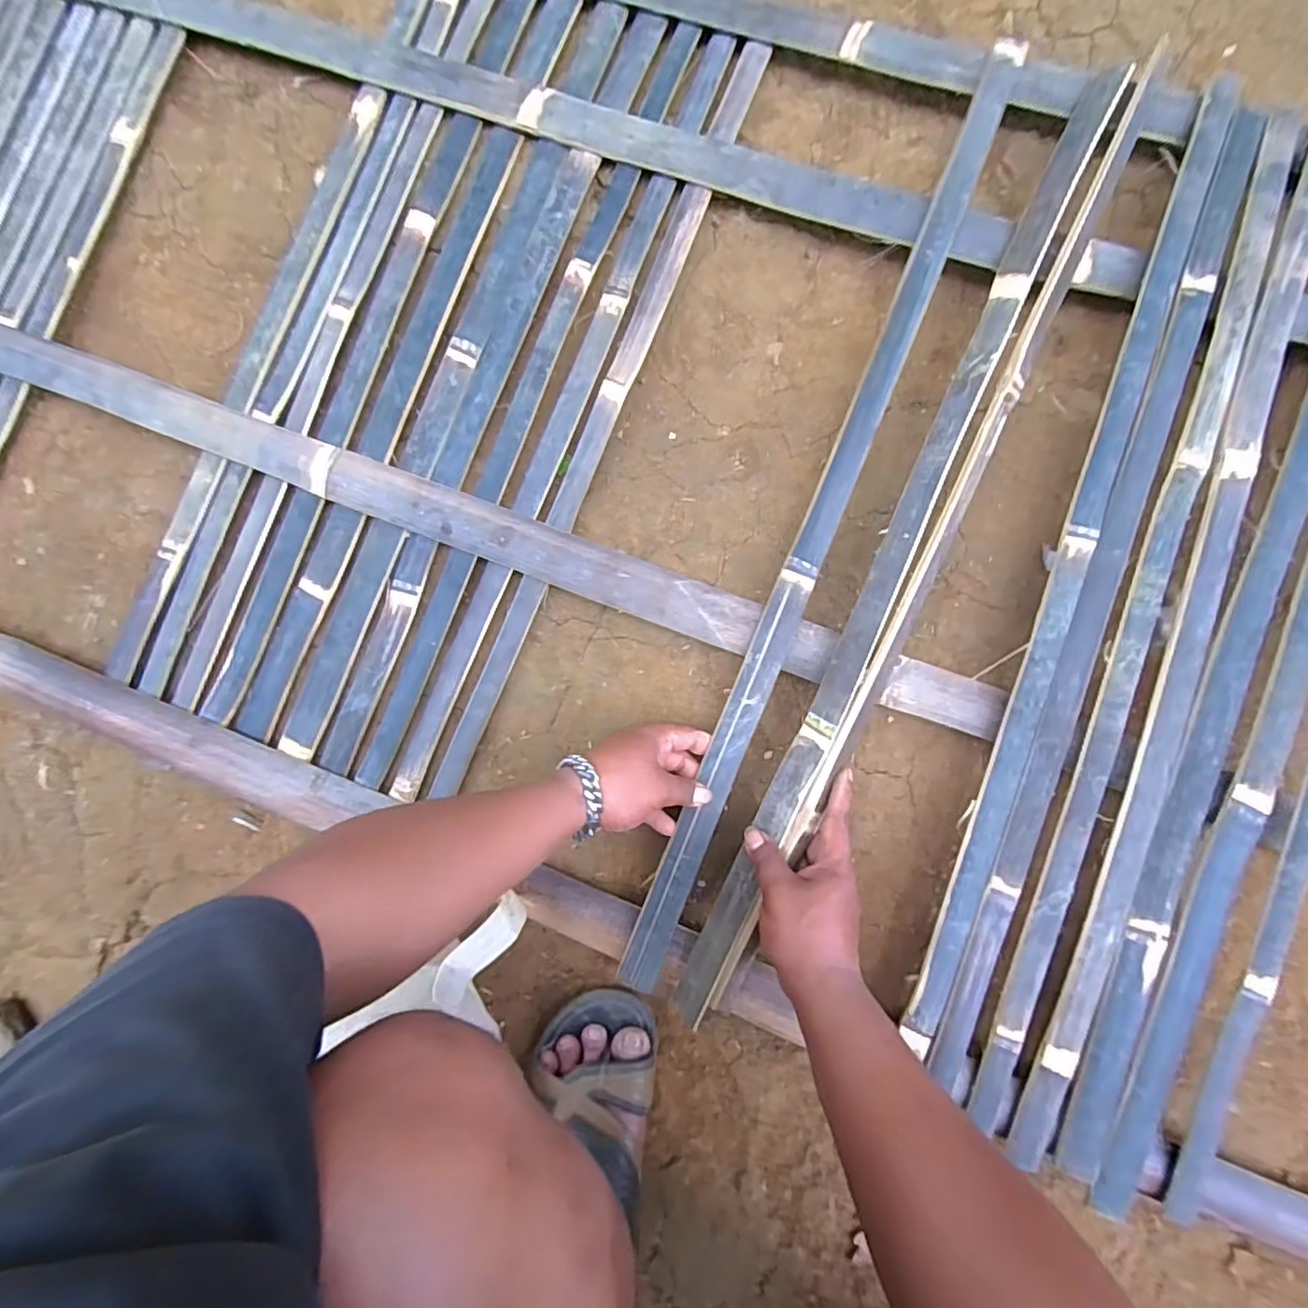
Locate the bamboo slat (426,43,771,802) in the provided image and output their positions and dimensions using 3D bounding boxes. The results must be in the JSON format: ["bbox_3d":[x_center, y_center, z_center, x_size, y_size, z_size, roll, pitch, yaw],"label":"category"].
[{"bbox_3d":[-0.048,-0.224,0.566,0.029,0.006,0.758,22,88,6],"label":"bamboo slat"}]

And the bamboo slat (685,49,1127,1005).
[{"bbox_3d":[0.212,-0.100,0.504,0.033,0.017,0.847,25,87,6],"label":"bamboo slat"}]

